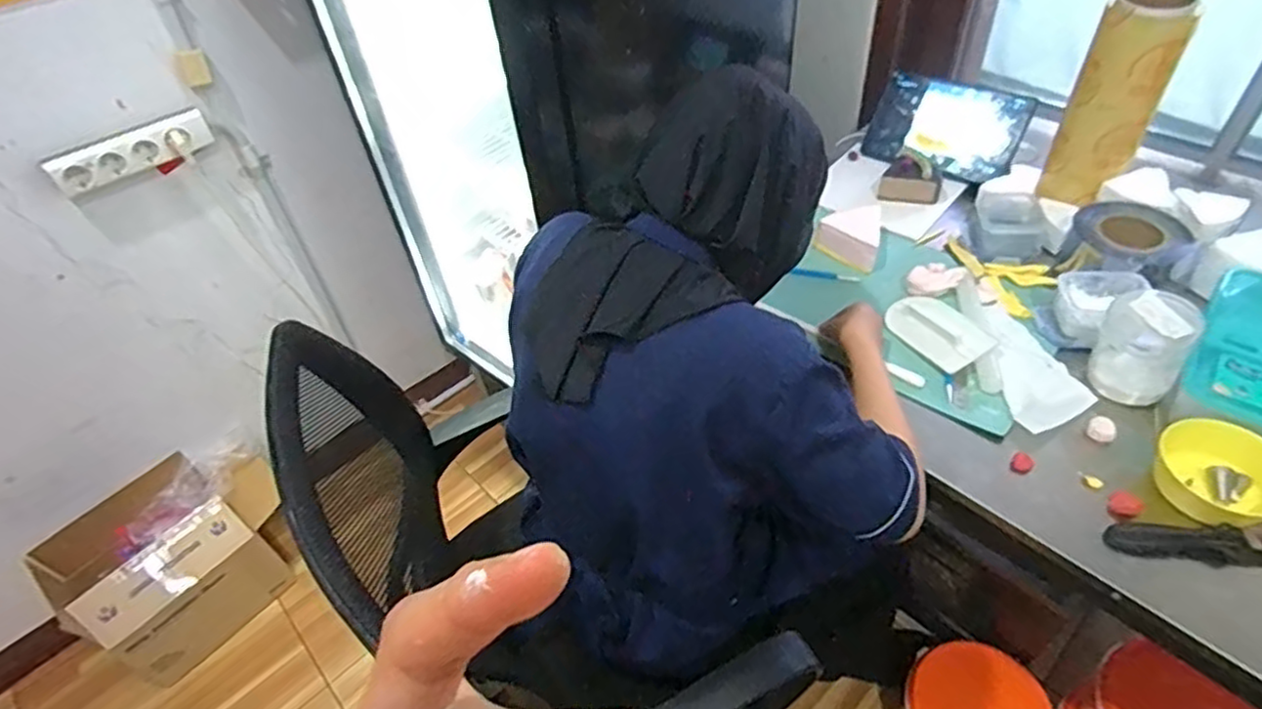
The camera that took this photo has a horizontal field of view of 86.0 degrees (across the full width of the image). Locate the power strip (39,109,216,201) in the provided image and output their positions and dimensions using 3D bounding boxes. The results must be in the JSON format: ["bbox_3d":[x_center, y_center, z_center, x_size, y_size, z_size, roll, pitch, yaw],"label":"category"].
[{"bbox_3d":[-0.810,-0.326,1.110,0.234,0.069,0.033,-36,53,-25],"label":"power strip"}]

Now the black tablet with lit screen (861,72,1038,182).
[{"bbox_3d":[0.533,-0.382,1.147,0.235,0.142,0.013,24,14,21],"label":"black tablet with lit screen"}]

